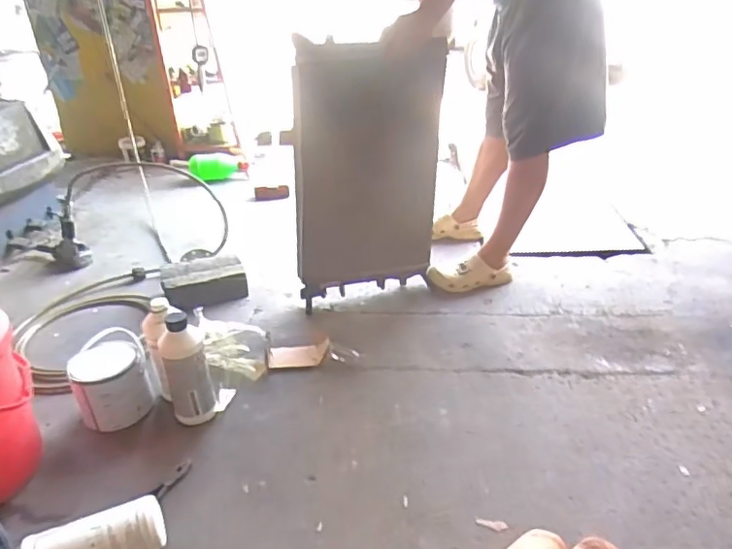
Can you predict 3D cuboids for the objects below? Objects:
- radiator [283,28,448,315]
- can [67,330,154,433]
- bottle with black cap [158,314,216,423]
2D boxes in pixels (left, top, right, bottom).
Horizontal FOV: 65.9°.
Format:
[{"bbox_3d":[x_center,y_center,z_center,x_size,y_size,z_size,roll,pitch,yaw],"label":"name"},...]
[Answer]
[{"bbox_3d":[0.002,-0.266,1.513,0.374,0.640,0.043,-1,26,-4],"label":"radiator"},{"bbox_3d":[-0.540,0.228,1.206,0.149,0.129,0.153,-15,32,-20],"label":"can"},{"bbox_3d":[-0.367,0.197,1.161,0.088,0.226,0.080,-13,31,-17],"label":"bottle with black cap"}]

